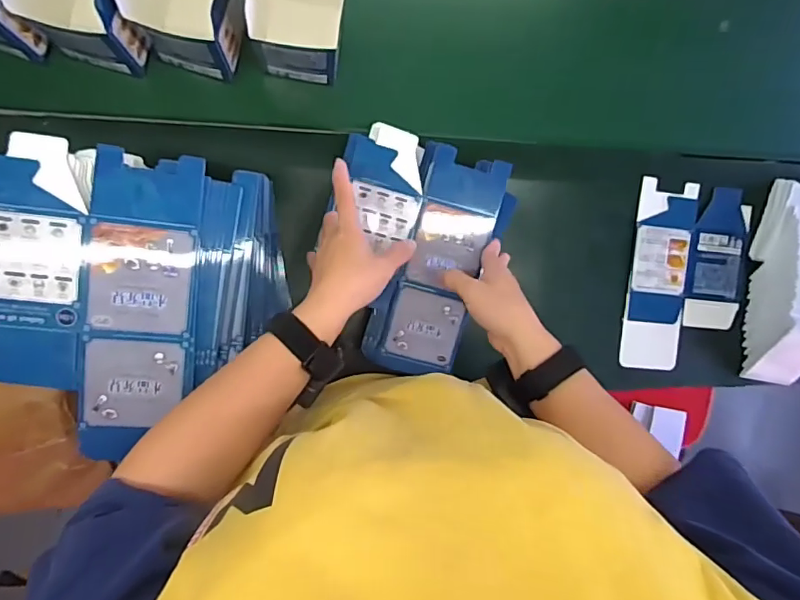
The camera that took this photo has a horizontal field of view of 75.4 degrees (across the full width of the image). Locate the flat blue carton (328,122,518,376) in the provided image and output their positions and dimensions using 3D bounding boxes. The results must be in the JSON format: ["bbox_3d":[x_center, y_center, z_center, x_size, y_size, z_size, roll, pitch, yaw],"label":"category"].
[{"bbox_3d":[0.015,-0.046,0.544,0.180,0.039,0.231,17,92,-6],"label":"flat blue carton"}]

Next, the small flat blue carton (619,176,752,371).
[{"bbox_3d":[0.375,-0.028,0.677,0.155,0.006,0.239,5,93,-6],"label":"small flat blue carton"}]

